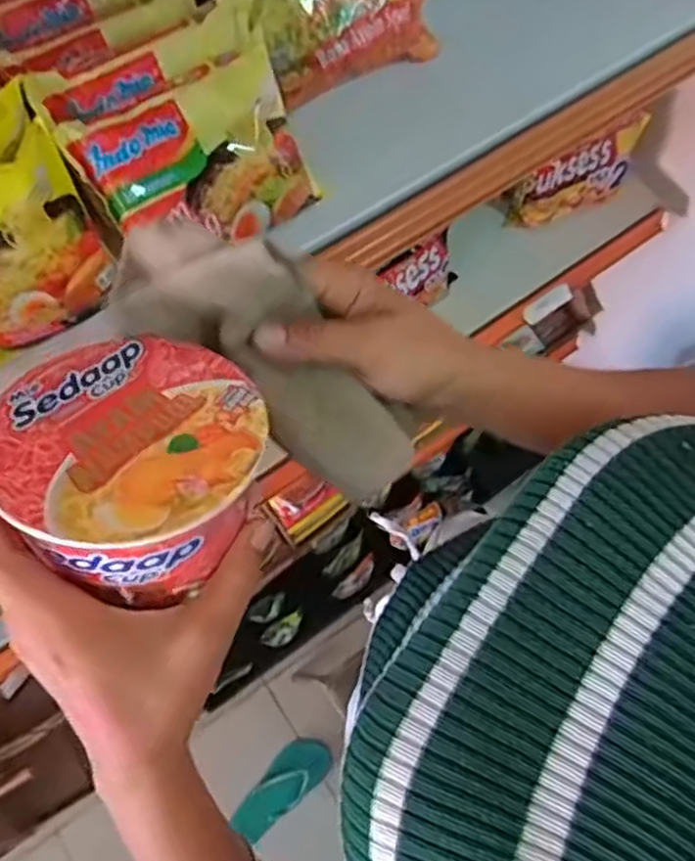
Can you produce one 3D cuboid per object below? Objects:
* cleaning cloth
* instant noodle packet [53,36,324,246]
[{"bbox_3d":[-0.026,-0.030,0.311,0.151,0.054,0.054,44,73,-20],"label":"cleaning cloth"},{"bbox_3d":[-0.086,-0.160,0.425,0.129,0.022,0.099,-34,114,-14],"label":"instant noodle packet"}]

